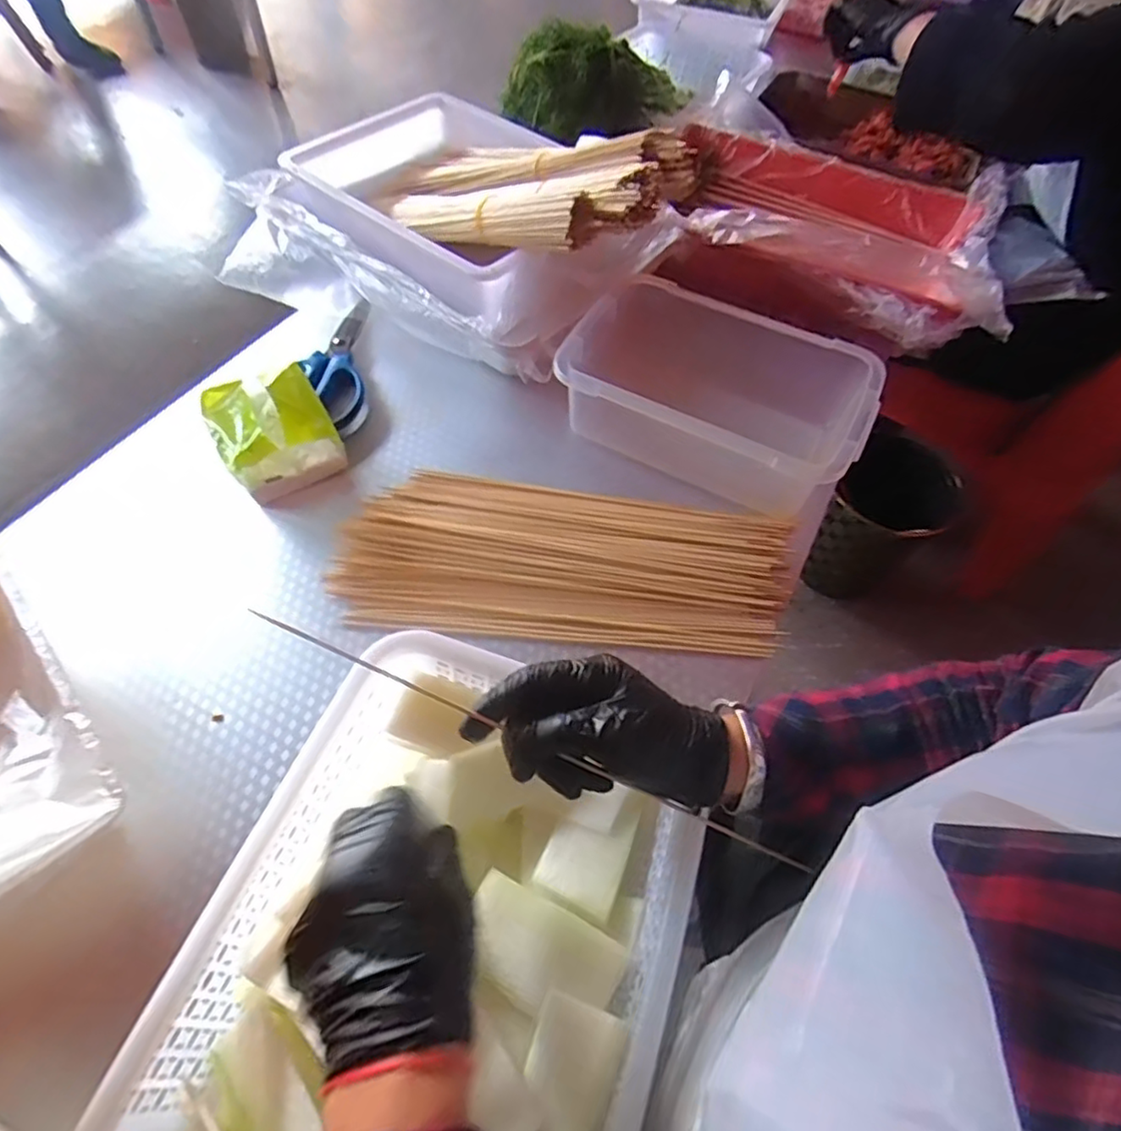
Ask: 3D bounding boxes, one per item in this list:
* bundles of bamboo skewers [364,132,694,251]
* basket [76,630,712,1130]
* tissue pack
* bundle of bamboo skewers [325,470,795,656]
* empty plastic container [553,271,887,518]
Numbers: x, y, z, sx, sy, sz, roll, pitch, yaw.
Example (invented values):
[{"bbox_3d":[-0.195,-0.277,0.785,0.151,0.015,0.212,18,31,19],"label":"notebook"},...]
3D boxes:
[{"bbox_3d":[-0.054,-0.376,0.638,0.349,0.053,0.151,22,56,32],"label":"bundles of bamboo skewers"},{"bbox_3d":[-0.066,0.213,0.357,0.242,0.072,0.306,19,58,8],"label":"basket"},{"bbox_3d":[-0.254,-0.117,0.563,0.095,0.069,0.101,-27,63,-20],"label":"tissue pack"},{"bbox_3d":[0.003,-0.009,0.542,0.368,0.019,0.153,6,57,0],"label":"bundle of bamboo skewers"},{"bbox_3d":[0.139,-0.154,0.618,0.276,0.114,0.172,27,59,13],"label":"empty plastic container"}]

